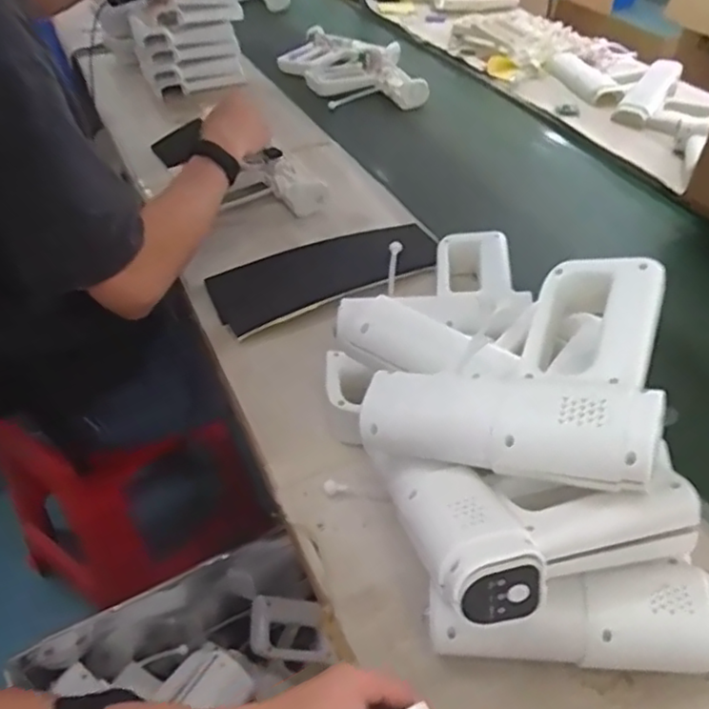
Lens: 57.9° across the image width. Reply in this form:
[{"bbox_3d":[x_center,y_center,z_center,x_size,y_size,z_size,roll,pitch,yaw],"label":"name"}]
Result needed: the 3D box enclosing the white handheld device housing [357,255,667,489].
[{"bbox_3d":[0.123,0.012,0.497,0.214,0.050,0.186,-3,49,25],"label":"white handheld device housing"}]

